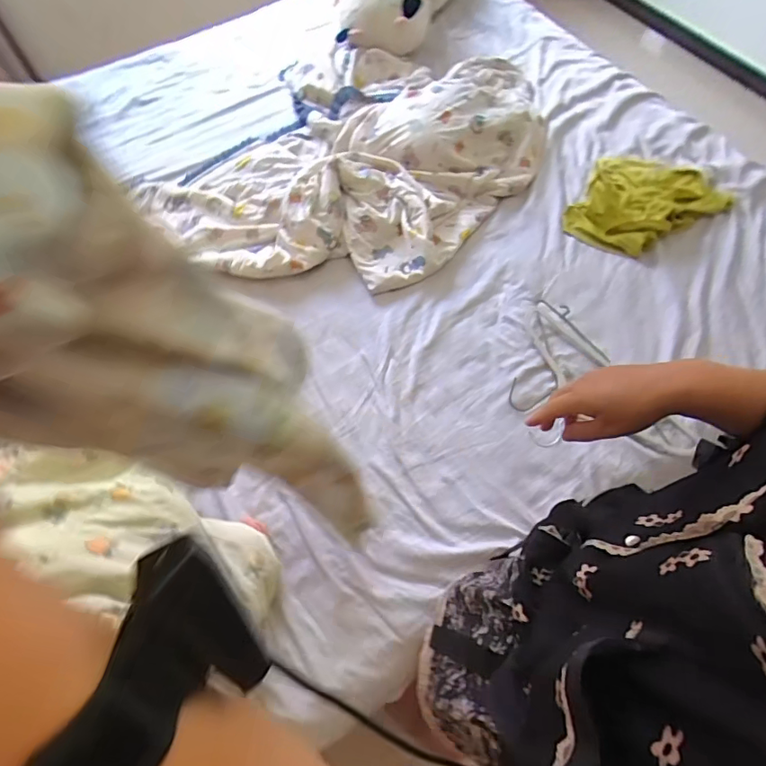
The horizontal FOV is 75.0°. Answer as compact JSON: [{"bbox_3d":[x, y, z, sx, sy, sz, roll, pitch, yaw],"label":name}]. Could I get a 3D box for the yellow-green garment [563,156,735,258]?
[{"bbox_3d":[0.547,-0.408,1.092,0.307,0.060,0.260,-24,65,-11],"label":"yellow-green garment"}]

